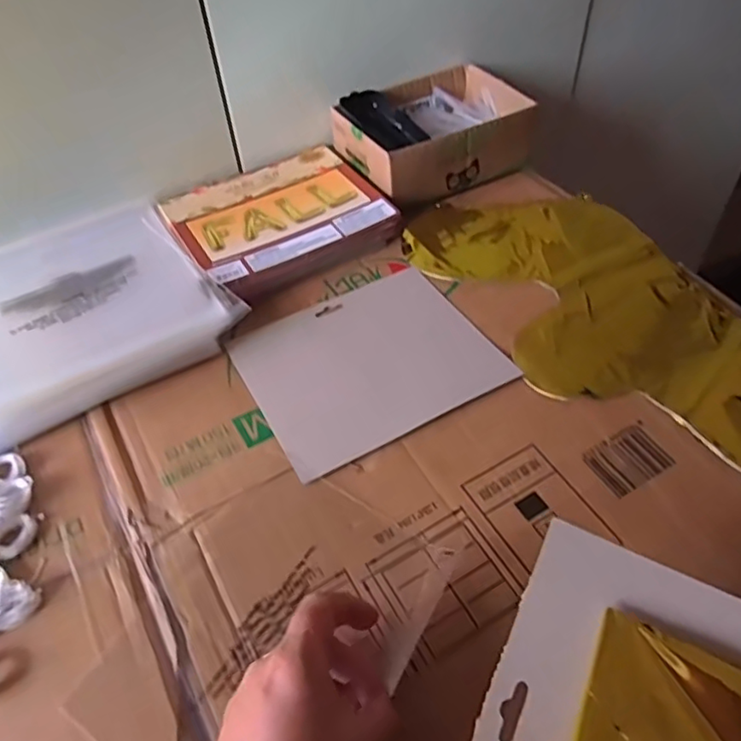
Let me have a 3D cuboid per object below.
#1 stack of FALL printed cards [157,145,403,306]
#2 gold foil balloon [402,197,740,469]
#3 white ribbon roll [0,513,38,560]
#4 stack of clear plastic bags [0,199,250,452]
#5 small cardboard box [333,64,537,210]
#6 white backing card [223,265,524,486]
[{"bbox_3d":[-0.090,-0.153,0.632,0.198,0.028,0.180,-26,53,-18],"label":"stack of FALL printed cards"},{"bbox_3d":[0.209,-0.039,0.517,0.197,0.011,0.428,-22,52,-15],"label":"gold foil balloon"},{"bbox_3d":[-0.239,0.112,0.418,0.022,0.009,0.031,24,55,22],"label":"white ribbon roll"},{"bbox_3d":[-0.269,-0.065,0.556,0.222,0.034,0.255,-29,54,-20],"label":"stack of clear plastic bags"},{"bbox_3d":[0.067,-0.262,0.690,0.187,0.068,0.151,-23,52,-15],"label":"small cardboard box"},{"bbox_3d":[-0.004,-0.011,0.509,0.188,0.004,0.161,-25,53,-17],"label":"white backing card"}]

